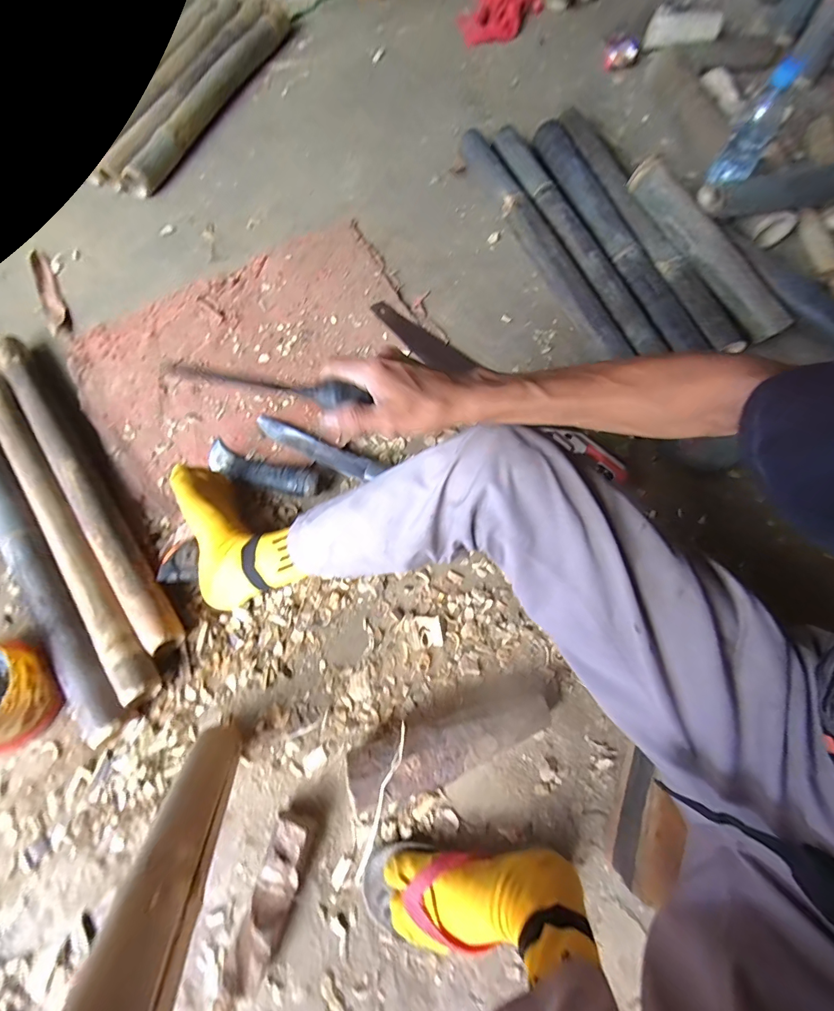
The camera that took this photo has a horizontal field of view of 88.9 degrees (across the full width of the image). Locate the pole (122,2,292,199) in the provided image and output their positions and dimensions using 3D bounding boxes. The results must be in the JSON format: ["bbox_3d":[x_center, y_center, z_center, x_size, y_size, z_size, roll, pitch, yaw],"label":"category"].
[{"bbox_3d":[-0.479,-0.988,1.011,0.075,0.059,0.687,19,72,7],"label":"pole"}]

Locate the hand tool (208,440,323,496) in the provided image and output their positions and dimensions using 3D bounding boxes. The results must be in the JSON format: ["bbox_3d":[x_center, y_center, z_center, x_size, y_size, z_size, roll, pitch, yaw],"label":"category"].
[{"bbox_3d":[-0.251,-0.058,0.673,0.201,0.035,0.049,21,72,7],"label":"hand tool"}]

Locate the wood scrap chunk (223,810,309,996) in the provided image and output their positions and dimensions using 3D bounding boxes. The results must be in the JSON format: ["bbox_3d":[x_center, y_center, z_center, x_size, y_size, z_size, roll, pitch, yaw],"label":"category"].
[{"bbox_3d":[-0.166,0.451,0.489,0.044,0.042,0.157,15,71,5],"label":"wood scrap chunk"}]

